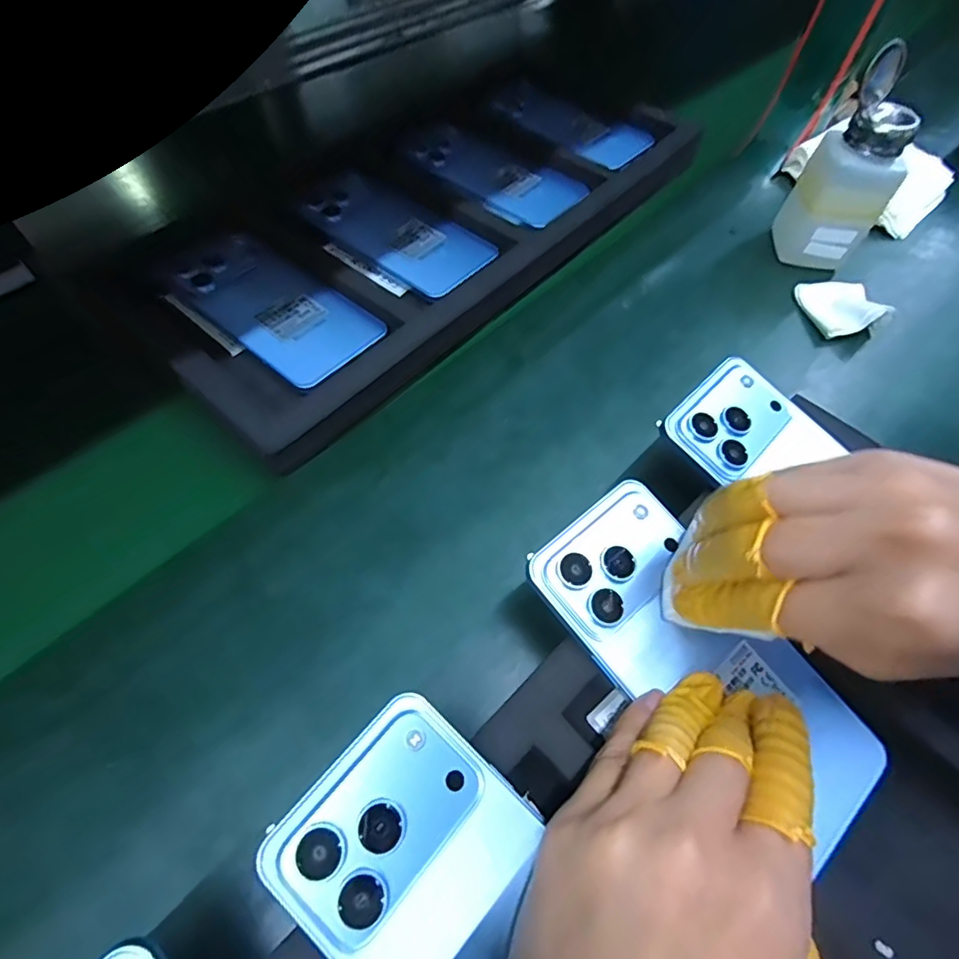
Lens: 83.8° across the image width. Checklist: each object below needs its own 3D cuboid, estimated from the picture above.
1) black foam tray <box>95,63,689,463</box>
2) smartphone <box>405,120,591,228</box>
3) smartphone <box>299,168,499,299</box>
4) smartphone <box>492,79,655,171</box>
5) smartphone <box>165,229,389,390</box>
[{"bbox_3d":[-0.032,-0.215,0.424,0.210,0.019,0.471,40,65,17],"label":"black foam tray"},{"bbox_3d":[0.007,-0.267,0.457,0.161,0.004,0.076,38,64,16],"label":"smartphone"},{"bbox_3d":[-0.066,-0.193,0.412,0.154,0.009,0.070,37,64,16],"label":"smartphone"},{"bbox_3d":[0.084,-0.340,0.504,0.159,0.007,0.076,40,66,17],"label":"smartphone"},{"bbox_3d":[-0.146,-0.125,0.367,0.160,0.004,0.074,38,64,16],"label":"smartphone"}]

